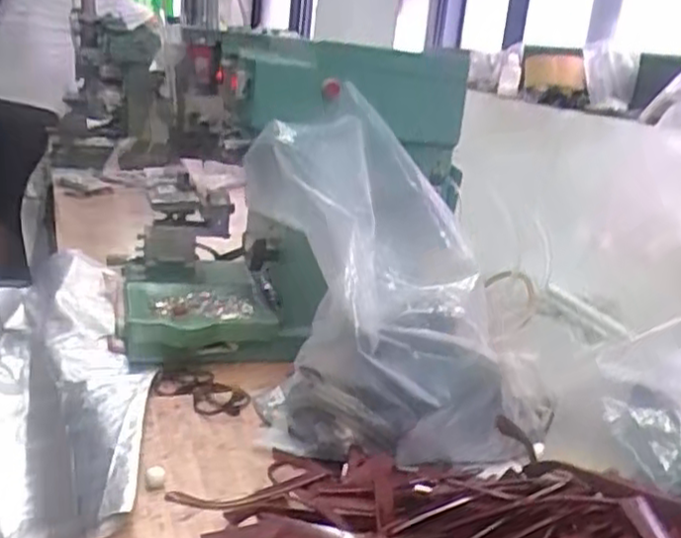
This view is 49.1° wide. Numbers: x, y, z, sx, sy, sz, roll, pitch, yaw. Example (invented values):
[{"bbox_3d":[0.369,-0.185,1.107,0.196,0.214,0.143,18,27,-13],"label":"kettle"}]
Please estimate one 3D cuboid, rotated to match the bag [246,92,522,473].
[{"bbox_3d":[0.047,0.026,0.856,0.207,0.335,0.286,-6,20,-36],"label":"bag"}]

